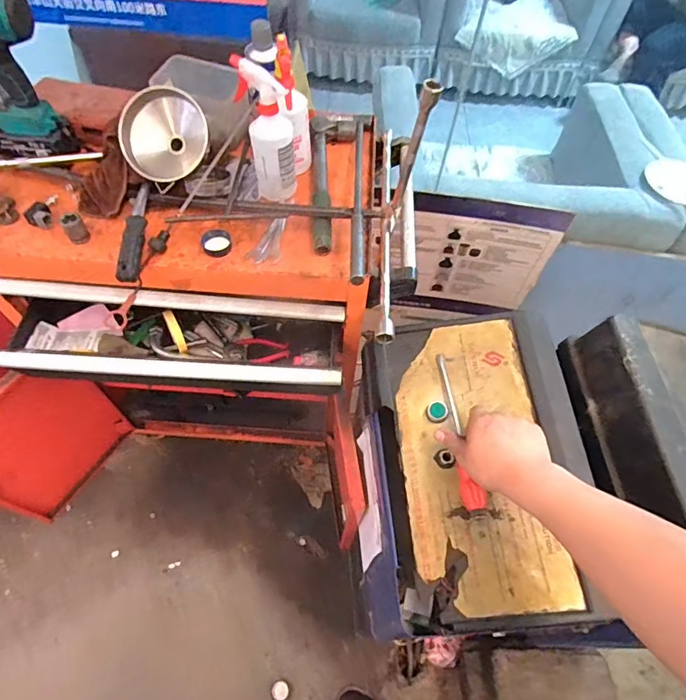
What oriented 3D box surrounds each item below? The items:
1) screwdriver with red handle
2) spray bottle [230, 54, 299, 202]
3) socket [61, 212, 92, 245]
[{"bbox_3d":[0.163,0.113,0.668,0.027,0.029,0.226,-4,60,-6],"label":"screwdriver with red handle"},{"bbox_3d":[-0.121,-0.348,0.759,0.089,0.205,0.070,-5,58,-7],"label":"spray bottle"},{"bbox_3d":[-0.431,-0.196,0.751,0.030,0.041,0.031,-29,63,-20],"label":"socket"}]

